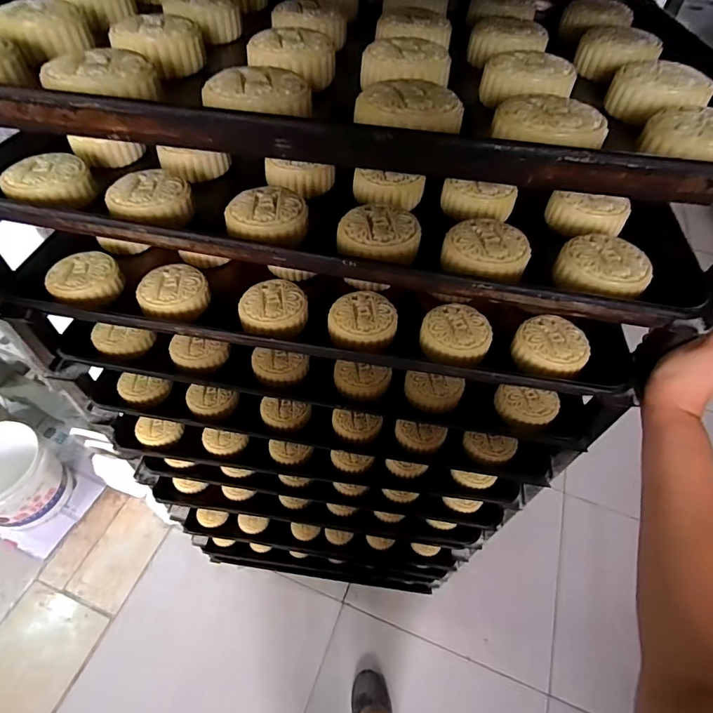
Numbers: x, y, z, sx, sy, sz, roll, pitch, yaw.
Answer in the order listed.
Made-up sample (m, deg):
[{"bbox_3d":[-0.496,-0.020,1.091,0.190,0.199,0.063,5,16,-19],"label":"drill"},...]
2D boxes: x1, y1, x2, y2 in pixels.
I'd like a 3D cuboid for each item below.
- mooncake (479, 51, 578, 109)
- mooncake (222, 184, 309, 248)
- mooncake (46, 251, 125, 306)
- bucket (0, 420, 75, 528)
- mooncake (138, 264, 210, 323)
[{"bbox_3d":[0.129,-0.209,0.323,0.063,0.022,0.063,3,53,0],"label":"mooncake"},{"bbox_3d":[-0.071,-0.116,0.349,0.063,0.018,0.058,1,53,-1],"label":"mooncake"},{"bbox_3d":[-0.273,-0.077,0.431,0.063,0.020,0.058,-37,62,-26],"label":"mooncake"},{"bbox_3d":[-1.070,0.364,1.323,0.277,0.232,0.252,1,53,-1],"label":"bucket"},{"bbox_3d":[-0.183,-0.063,0.427,0.063,0.022,0.060,-26,58,-21],"label":"mooncake"}]

